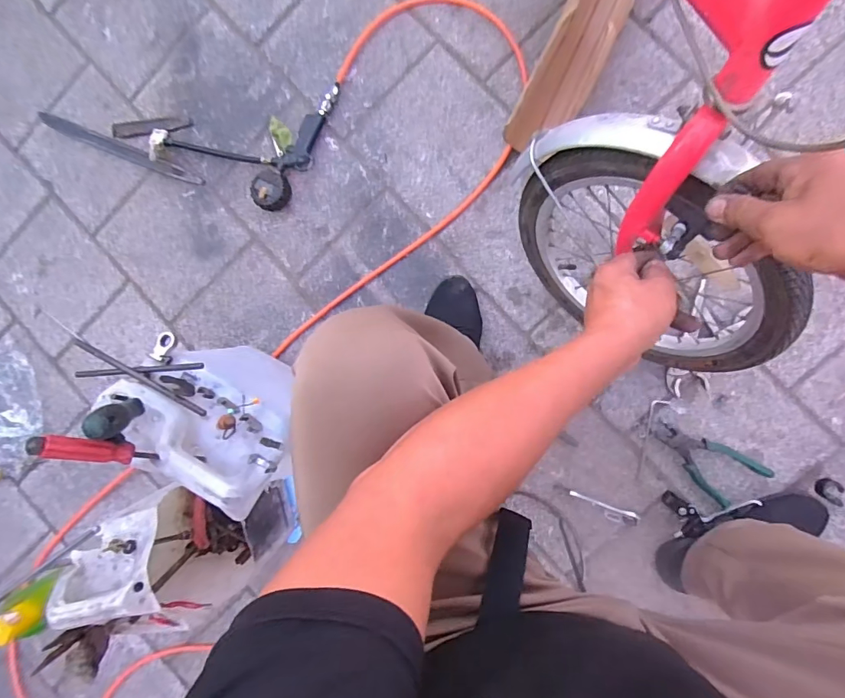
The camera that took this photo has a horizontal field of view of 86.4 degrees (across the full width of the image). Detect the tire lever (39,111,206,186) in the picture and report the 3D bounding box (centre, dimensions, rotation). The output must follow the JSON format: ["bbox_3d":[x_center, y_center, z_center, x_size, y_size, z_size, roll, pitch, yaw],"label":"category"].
[{"bbox_3d":[-0.616,-0.404,0.910,0.374,0.012,0.029,23,96,6],"label":"tire lever"}]

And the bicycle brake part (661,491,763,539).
[{"bbox_3d":[0.503,0.271,0.789,0.143,0.026,0.077,-27,89,8],"label":"bicycle brake part"}]

